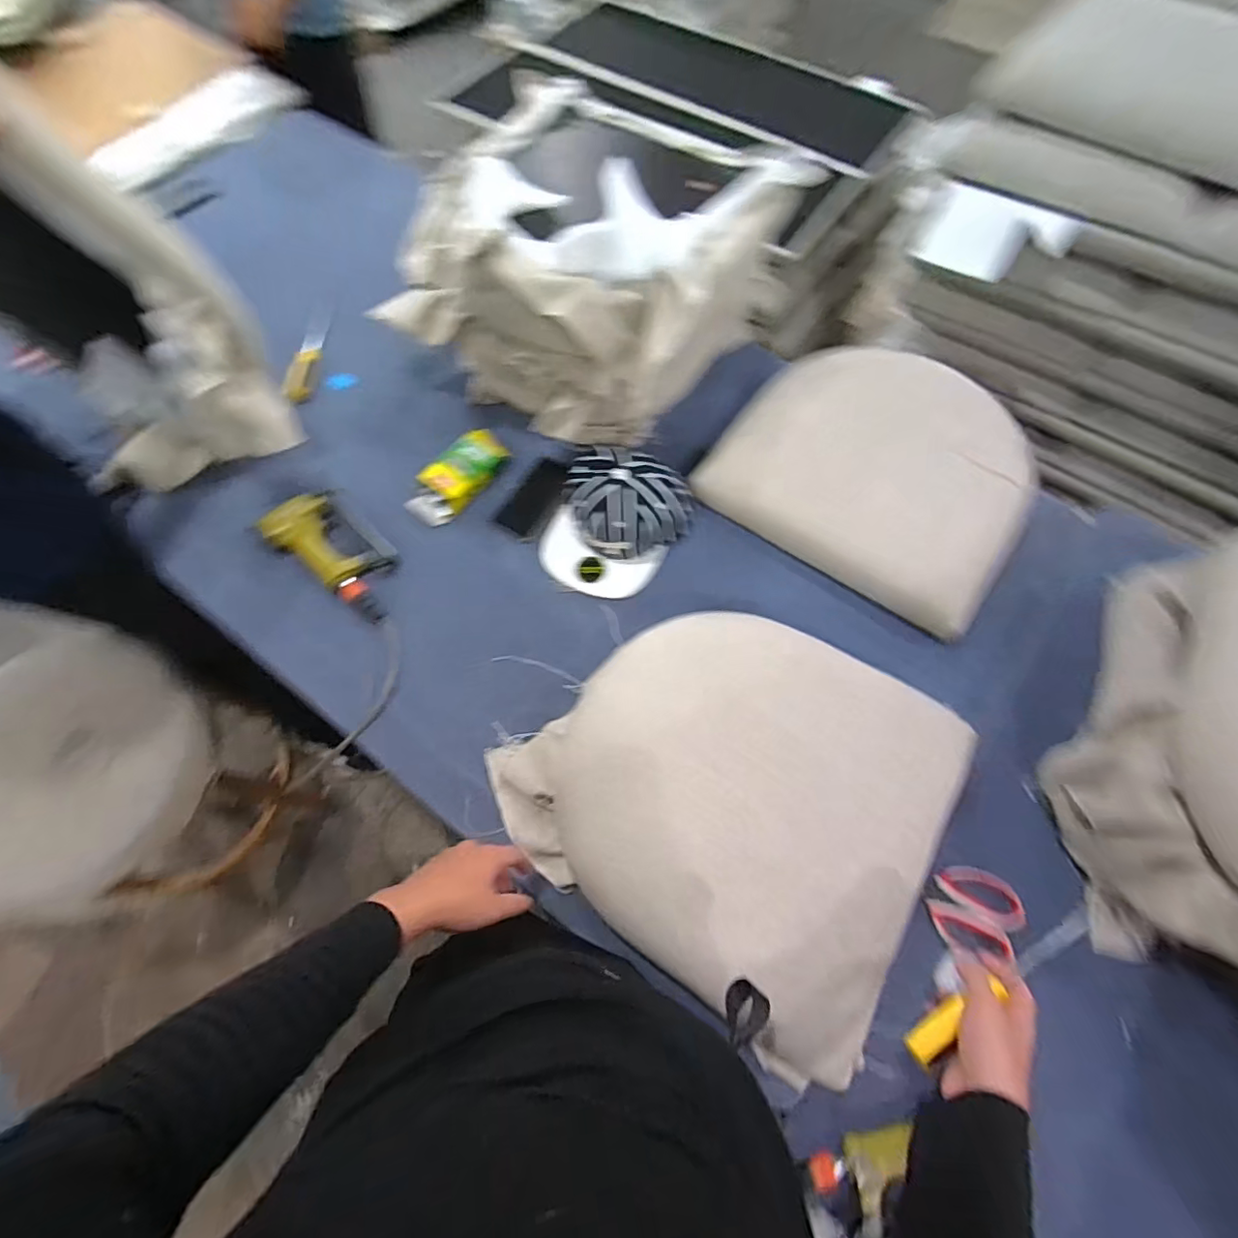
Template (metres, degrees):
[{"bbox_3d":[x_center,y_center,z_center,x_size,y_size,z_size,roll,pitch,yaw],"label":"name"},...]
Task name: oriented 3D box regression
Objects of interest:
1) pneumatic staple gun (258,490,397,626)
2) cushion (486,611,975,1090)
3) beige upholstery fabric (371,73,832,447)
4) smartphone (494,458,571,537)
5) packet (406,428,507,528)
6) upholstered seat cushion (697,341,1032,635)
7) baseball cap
[{"bbox_3d":[-0.432,-0.103,0.858,0.236,0.046,0.119,41,72,15],"label":"pneumatic staple gun"},{"bbox_3d":[0.143,0.206,0.694,0.489,0.099,0.430,34,71,13],"label":"cushion"},{"bbox_3d":[-0.043,-0.572,0.894,0.493,0.305,0.497,34,71,13],"label":"beige upholstery fabric"},{"bbox_3d":[-0.136,-0.203,0.924,0.074,0.010,0.147,30,70,12],"label":"smartphone"},{"bbox_3d":[-0.267,-0.243,0.925,0.089,0.031,0.193,34,71,13],"label":"packet"},{"bbox_3d":[0.419,-0.250,0.901,0.470,0.118,0.367,36,71,14],"label":"upholstered seat cushion"},{"bbox_3d":[-0.017,-0.160,0.852,0.204,0.113,0.213,35,71,13],"label":"baseball cap"}]

